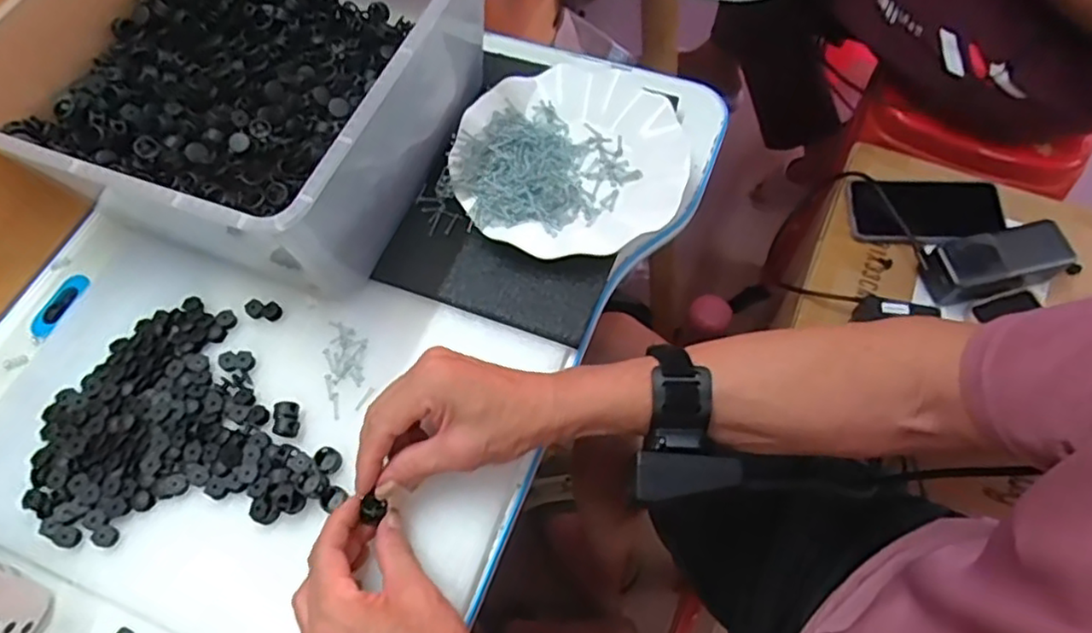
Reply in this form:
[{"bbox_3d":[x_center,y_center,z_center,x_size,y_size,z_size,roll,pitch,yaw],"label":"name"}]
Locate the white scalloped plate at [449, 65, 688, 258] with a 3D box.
[{"bbox_3d":[0.017,-0.129,0.528,0.178,0.024,0.178,-1,63,2],"label":"white scalloped plate"}]

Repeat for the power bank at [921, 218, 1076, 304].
[{"bbox_3d":[0.466,-0.058,0.687,0.140,0.038,0.057,-12,63,-3],"label":"power bank"}]

